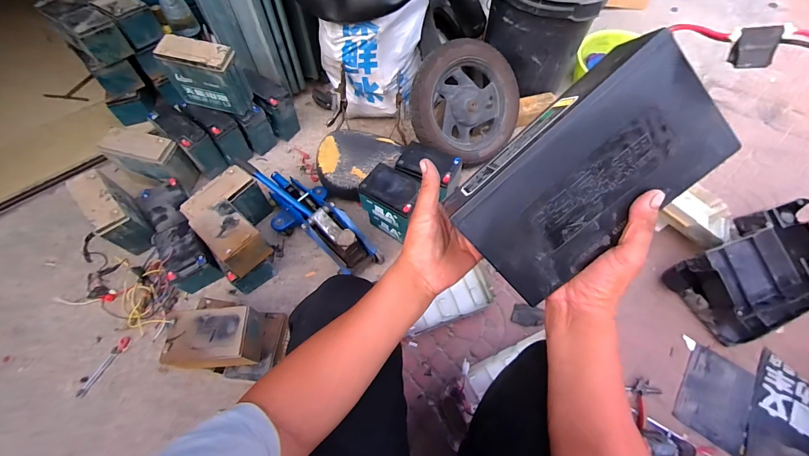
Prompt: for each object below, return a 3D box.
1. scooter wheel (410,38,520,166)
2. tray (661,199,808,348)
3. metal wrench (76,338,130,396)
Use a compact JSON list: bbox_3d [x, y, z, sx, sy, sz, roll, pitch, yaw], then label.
[{"bbox_3d":[0.193,-0.381,1.061,0.068,0.359,0.352,30,98,61],"label":"scooter wheel"},{"bbox_3d":[0.909,0.115,0.880,0.397,0.156,0.249,-22,59,-11],"label":"tray"},{"bbox_3d":[-0.720,0.330,0.820,0.029,0.009,0.143,21,60,16],"label":"metal wrench"}]

